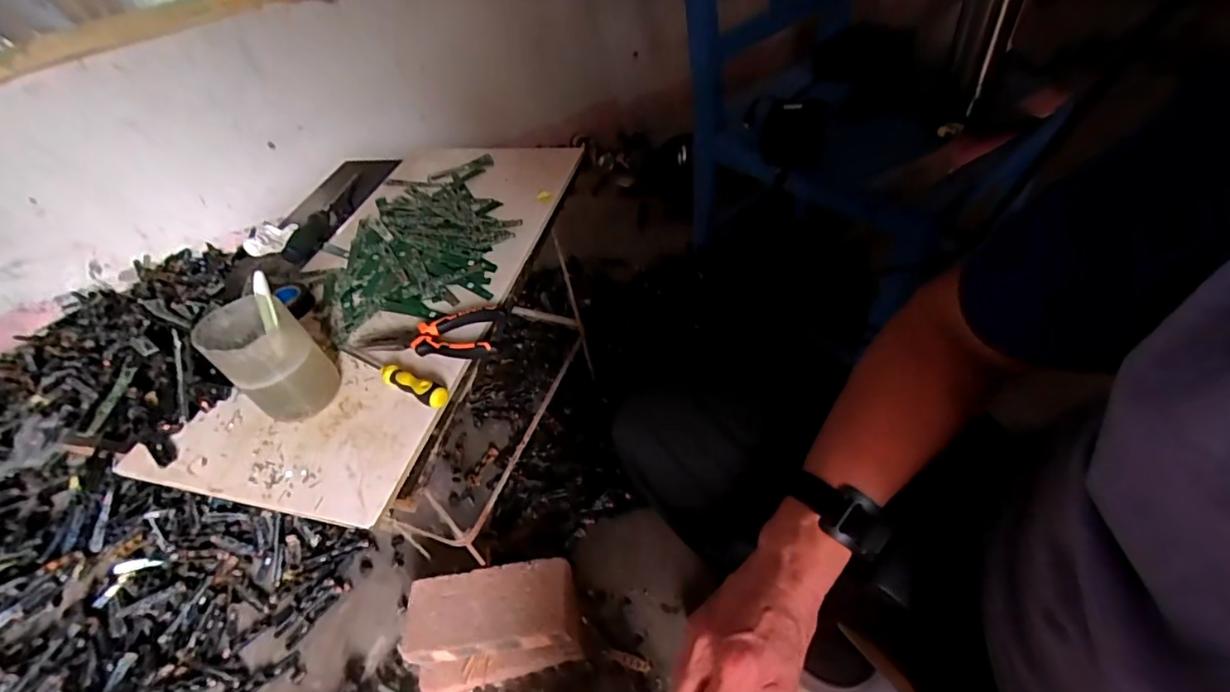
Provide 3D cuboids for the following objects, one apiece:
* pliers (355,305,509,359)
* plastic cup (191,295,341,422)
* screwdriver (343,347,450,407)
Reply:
[{"bbox_3d":[-0.191,-0.017,0.555,0.148,0.019,0.062,-3,47,9],"label":"pliers"},{"bbox_3d":[-0.318,0.015,0.502,0.078,0.103,0.077,-6,46,6],"label":"plastic cup"},{"bbox_3d":[-0.223,0.023,0.536,0.152,0.023,0.024,20,54,28],"label":"screwdriver"}]

